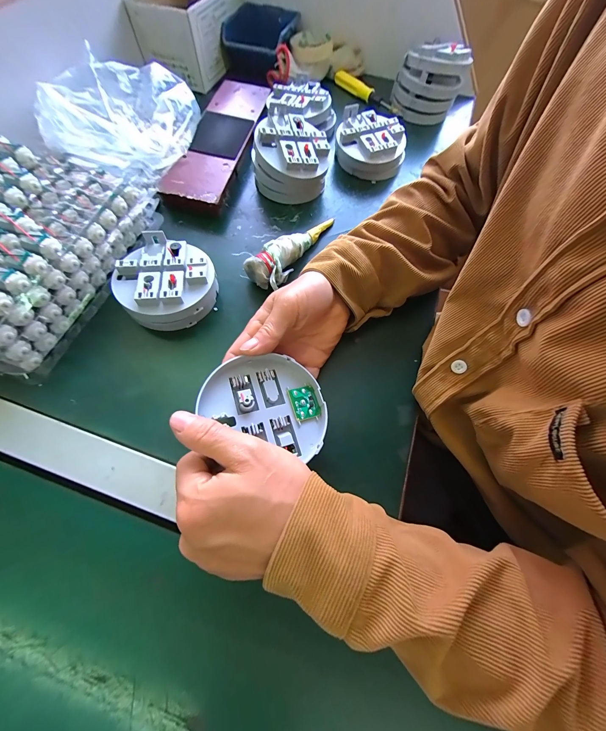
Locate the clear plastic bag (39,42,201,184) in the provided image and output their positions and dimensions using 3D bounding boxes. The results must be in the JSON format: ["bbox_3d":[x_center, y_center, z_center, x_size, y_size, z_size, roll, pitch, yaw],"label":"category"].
[{"bbox_3d":[-0.238,-0.336,0.366,0.181,0.061,0.201,-18,69,-11],"label":"clear plastic bag"}]

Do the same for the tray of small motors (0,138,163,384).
[{"bbox_3d":[-0.309,-0.139,0.298,0.201,0.077,0.267,20,67,6],"label":"tray of small motors"}]

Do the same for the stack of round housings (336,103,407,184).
[{"bbox_3d":[0.103,-0.342,0.427,0.108,0.050,0.098,14,67,3],"label":"stack of round housings"}]

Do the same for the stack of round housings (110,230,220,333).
[{"bbox_3d":[-0.152,-0.094,0.308,0.102,0.043,0.111,-28,71,-14],"label":"stack of round housings"}]

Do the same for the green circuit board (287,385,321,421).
[{"bbox_3d":[0.001,0.033,0.247,0.024,0.004,0.029,-17,69,-10],"label":"green circuit board"}]

